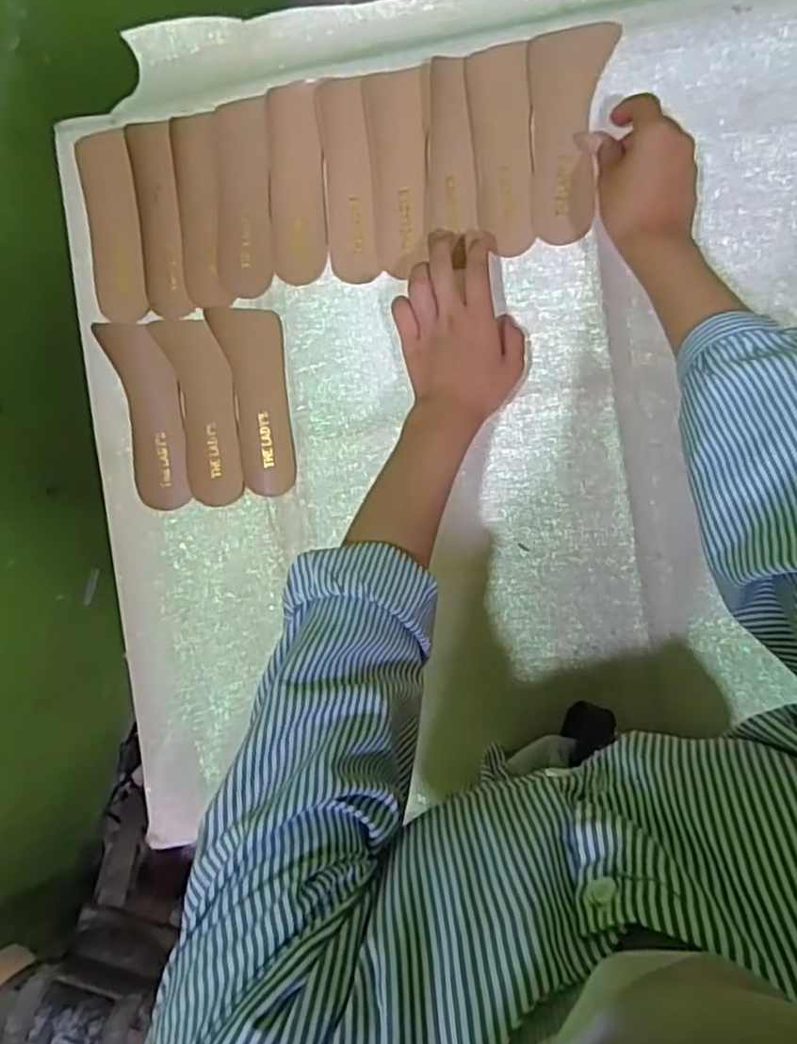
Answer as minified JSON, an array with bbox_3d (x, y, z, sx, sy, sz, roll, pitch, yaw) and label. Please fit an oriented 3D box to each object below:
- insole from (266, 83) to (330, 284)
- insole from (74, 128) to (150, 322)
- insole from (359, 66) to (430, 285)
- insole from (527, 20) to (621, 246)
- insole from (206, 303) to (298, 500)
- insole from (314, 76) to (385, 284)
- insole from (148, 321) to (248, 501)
[{"bbox_3d":[-0.082,-0.269,0.567,0.044,0.010,0.149,-1,94,9],"label":"insole"},{"bbox_3d":[-0.235,-0.241,0.585,0.046,0.020,0.144,-4,93,9],"label":"insole"},{"bbox_3d":[0.000,-0.272,0.554,0.046,0.016,0.145,-3,93,9],"label":"insole"},{"bbox_3d":[0.126,-0.288,0.533,0.058,0.004,0.149,3,98,9],"label":"insole"},{"bbox_3d":[-0.113,-0.099,0.585,0.052,0.015,0.153,-10,92,9],"label":"insole"},{"bbox_3d":[-0.041,-0.268,0.560,0.041,0.010,0.150,-6,93,9],"label":"insole"},{"bbox_3d":[-0.160,-0.091,0.585,0.050,0.009,0.152,-12,92,9],"label":"insole"}]

